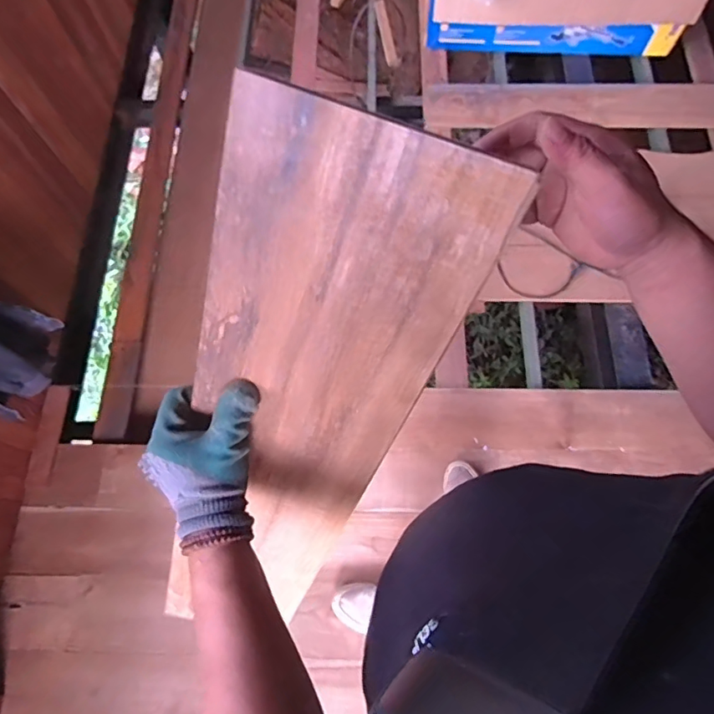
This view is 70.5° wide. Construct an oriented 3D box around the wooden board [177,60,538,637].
[{"bbox_3d":[-0.059,0.074,0.447,0.171,0.561,0.010,16,41,-7],"label":"wooden board"}]

